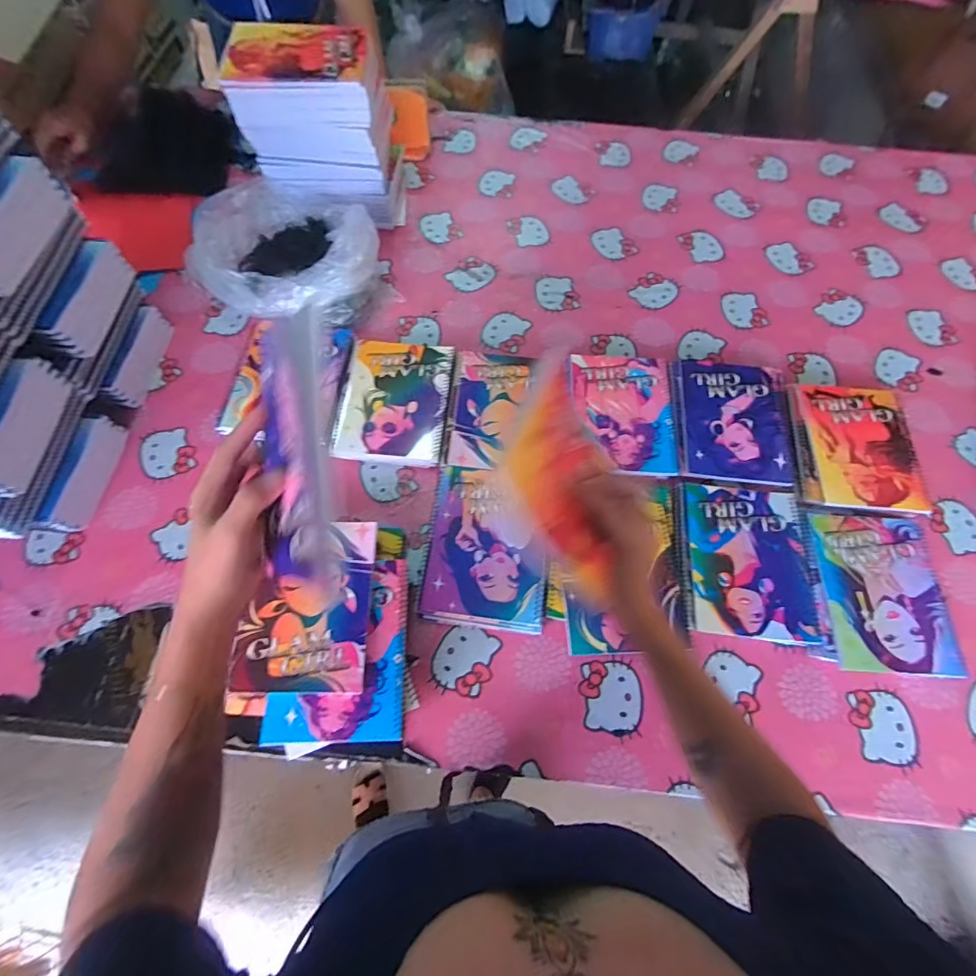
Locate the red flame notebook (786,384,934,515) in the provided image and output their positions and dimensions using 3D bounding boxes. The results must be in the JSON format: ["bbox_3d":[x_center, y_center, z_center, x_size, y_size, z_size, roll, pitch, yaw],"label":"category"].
[{"bbox_3d":[0.529,-0.061,0.689,0.170,0.017,0.202,5,65,2],"label":"red flame notebook"}]

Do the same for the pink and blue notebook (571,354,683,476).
[{"bbox_3d":[0.199,-0.113,0.694,0.149,0.017,0.201,2,67,-1],"label":"pink and blue notebook"}]

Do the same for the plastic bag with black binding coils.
[{"bbox_3d":[-0.327,-0.375,0.772,0.240,0.105,0.307,-42,72,-18],"label":"plastic bag with black binding coils"}]

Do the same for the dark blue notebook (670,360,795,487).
[{"bbox_3d":[0.357,-0.099,0.704,0.163,0.024,0.199,4,65,1],"label":"dark blue notebook"}]

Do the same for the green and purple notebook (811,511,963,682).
[{"bbox_3d":[0.500,0.128,0.603,0.157,0.011,0.198,3,66,-2],"label":"green and purple notebook"}]

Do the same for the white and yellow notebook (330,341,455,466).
[{"bbox_3d":[-0.133,-0.128,0.706,0.154,0.027,0.203,4,65,1],"label":"white and yellow notebook"}]

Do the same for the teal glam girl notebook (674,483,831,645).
[{"bbox_3d":[0.336,0.089,0.615,0.172,0.010,0.198,3,65,1],"label":"teal glam girl notebook"}]

